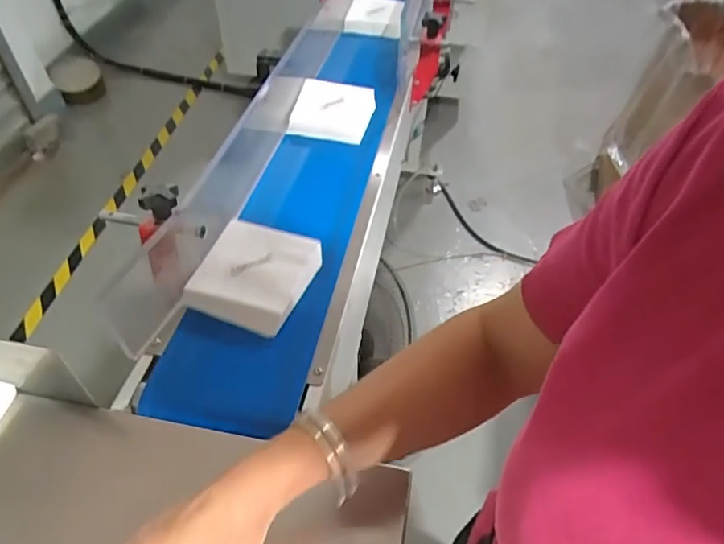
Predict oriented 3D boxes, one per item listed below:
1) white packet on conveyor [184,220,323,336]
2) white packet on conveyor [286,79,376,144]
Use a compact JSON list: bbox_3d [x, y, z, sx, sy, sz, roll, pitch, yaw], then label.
[{"bbox_3d":[-0.120,0.001,0.599,0.118,0.030,0.132,17,50,13],"label":"white packet on conveyor"},{"bbox_3d":[-0.046,-0.266,0.861,0.150,0.094,0.034,-2,34,-36],"label":"white packet on conveyor"}]

